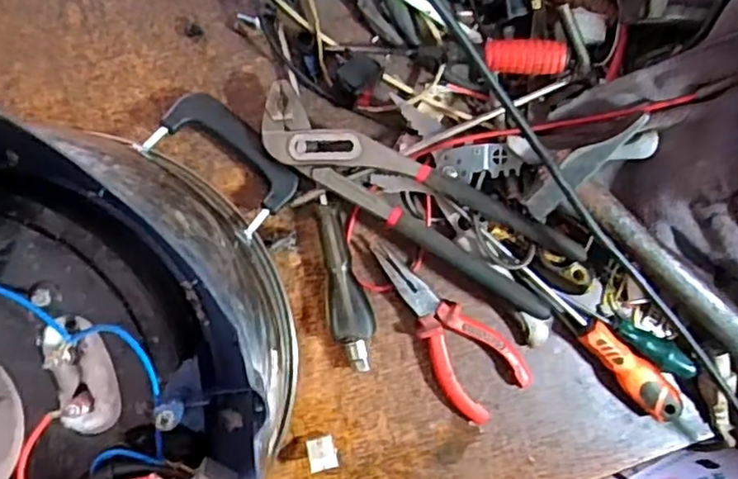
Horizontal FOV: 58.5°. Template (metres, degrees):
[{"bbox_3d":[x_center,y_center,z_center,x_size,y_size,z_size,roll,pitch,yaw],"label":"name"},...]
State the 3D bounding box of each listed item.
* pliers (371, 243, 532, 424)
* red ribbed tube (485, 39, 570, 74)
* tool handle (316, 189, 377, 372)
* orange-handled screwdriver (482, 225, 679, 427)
[{"bbox_3d":[0.052,0.064,0.477,0.057,0.018,0.146,-41,91,-3],"label":"pliers"},{"bbox_3d":[0.109,-0.127,0.463,0.057,0.021,0.024,2,89,-3],"label":"red ribbed tube"},{"bbox_3d":[-0.019,0.032,0.468,0.029,0.020,0.121,-17,90,-3],"label":"tool handle"},{"bbox_3d":[0.154,0.066,0.486,0.198,0.024,0.029,40,88,-2],"label":"orange-handled screwdriver"}]

